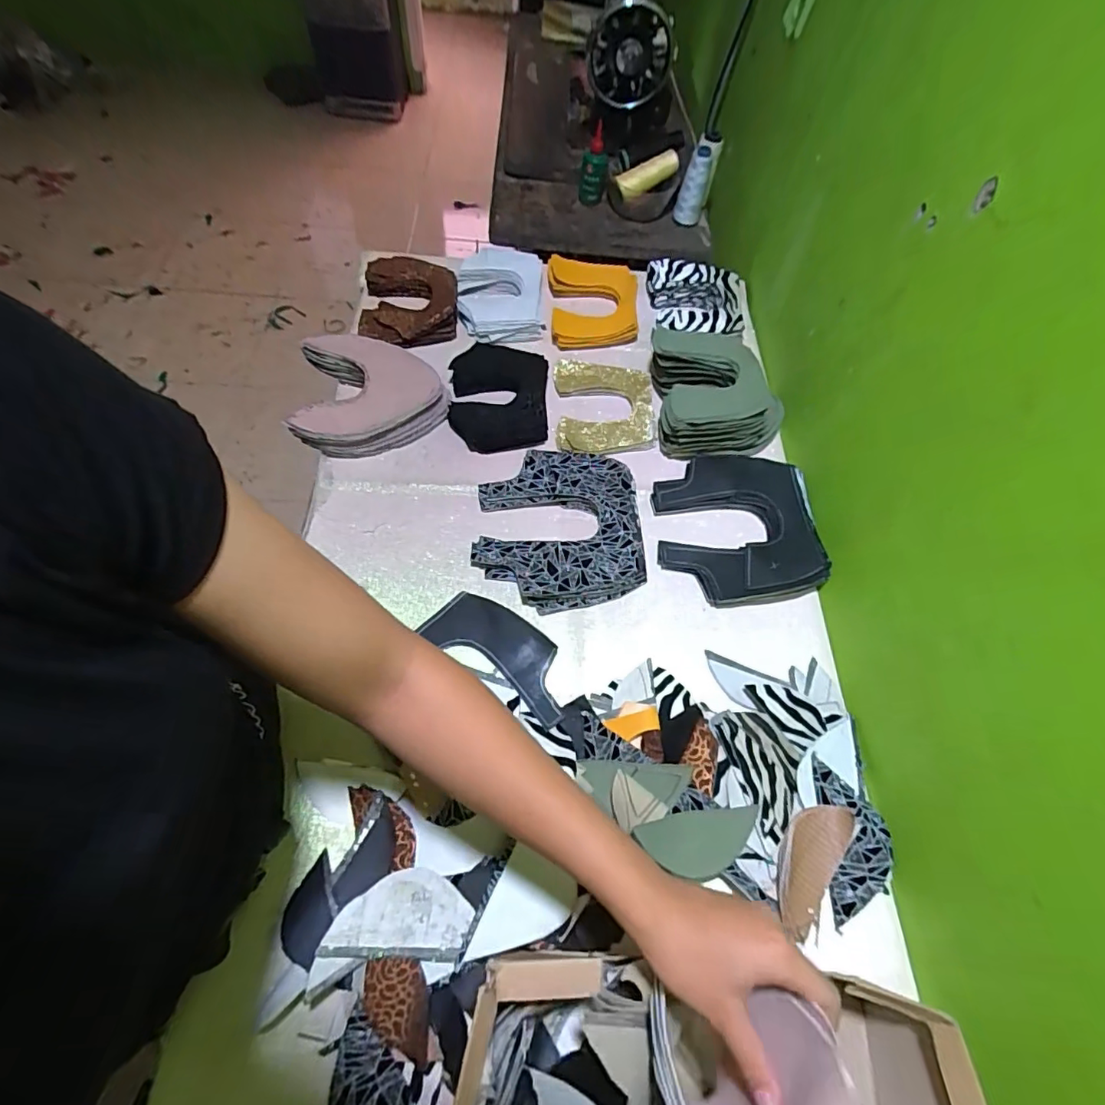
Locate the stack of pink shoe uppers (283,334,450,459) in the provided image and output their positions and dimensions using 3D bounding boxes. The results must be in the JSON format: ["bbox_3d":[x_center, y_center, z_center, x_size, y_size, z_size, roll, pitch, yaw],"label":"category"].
[{"bbox_3d":[-0.227,-0.203,0.682,0.178,0.058,0.165,-8,61,-6],"label":"stack of pink shoe uppers"}]

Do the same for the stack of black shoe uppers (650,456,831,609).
[{"bbox_3d":[0.219,-0.031,0.641,0.187,0.030,0.189,1,61,-1],"label":"stack of black shoe uppers"}]

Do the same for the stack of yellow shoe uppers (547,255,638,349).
[{"bbox_3d":[0.059,-0.372,0.801,0.133,0.035,0.155,1,61,-1],"label":"stack of yellow shoe uppers"}]

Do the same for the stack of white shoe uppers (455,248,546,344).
[{"bbox_3d":[-0.078,-0.391,0.806,0.126,0.048,0.187,-2,61,-3],"label":"stack of white shoe uppers"}]

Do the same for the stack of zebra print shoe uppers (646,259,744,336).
[{"bbox_3d":[0.215,-0.369,0.801,0.137,0.048,0.148,0,61,-2],"label":"stack of zebra print shoe uppers"}]

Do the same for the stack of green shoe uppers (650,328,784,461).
[{"bbox_3d":[0.216,-0.219,0.711,0.163,0.056,0.180,-2,61,-3],"label":"stack of green shoe uppers"}]

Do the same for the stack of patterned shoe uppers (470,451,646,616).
[{"bbox_3d":[0.007,-0.031,0.621,0.185,0.026,0.193,-2,61,-3],"label":"stack of patterned shoe uppers"}]

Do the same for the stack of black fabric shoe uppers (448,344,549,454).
[{"bbox_3d":[-0.072,-0.207,0.711,0.129,0.034,0.163,0,61,-2],"label":"stack of black fabric shoe uppers"}]

